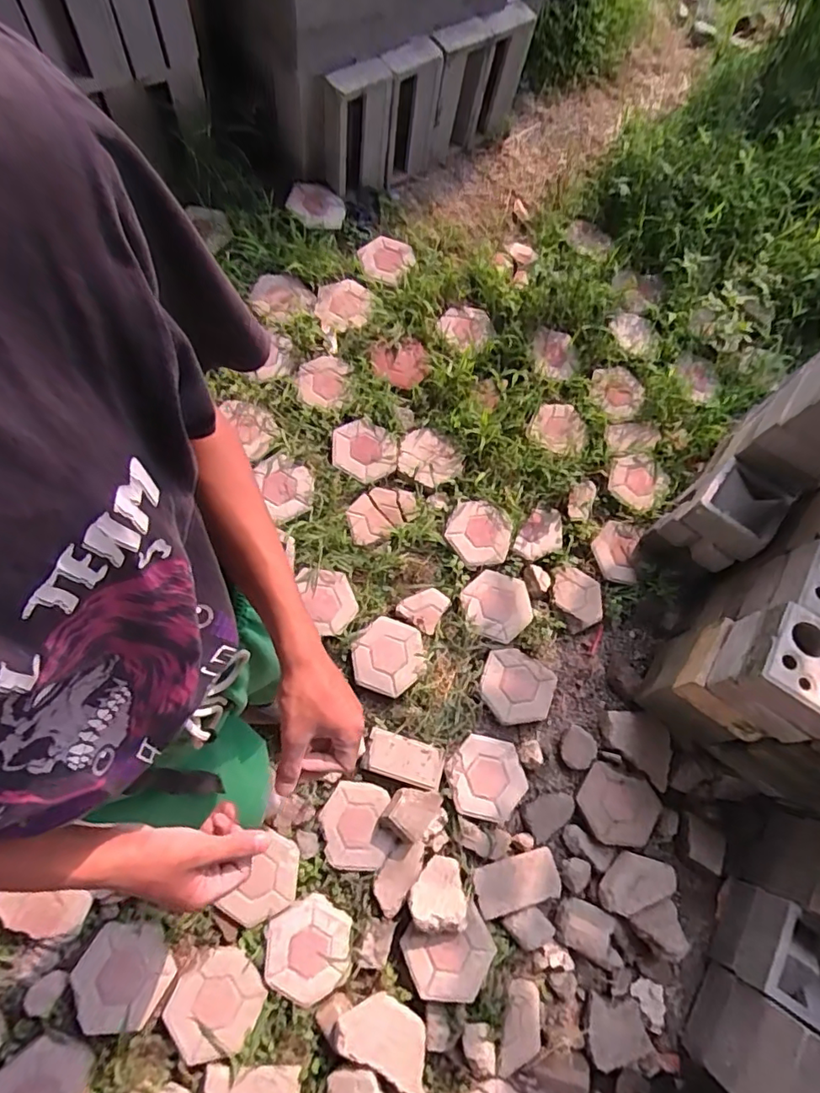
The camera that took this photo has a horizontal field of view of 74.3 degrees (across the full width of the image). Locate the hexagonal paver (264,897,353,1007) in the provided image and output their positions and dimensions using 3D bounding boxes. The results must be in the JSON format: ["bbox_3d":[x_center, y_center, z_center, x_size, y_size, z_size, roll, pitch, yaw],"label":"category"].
[{"bbox_3d":[-0.239,0.953,1.284,0.198,0.035,0.205,-3,72,-8],"label":"hexagonal paver"}]

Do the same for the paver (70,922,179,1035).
[{"bbox_3d":[-0.647,0.966,1.216,0.196,0.033,0.204,33,72,5],"label":"paver"}]

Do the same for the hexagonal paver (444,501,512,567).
[{"bbox_3d":[0.208,-0.036,1.625,0.193,0.034,0.187,35,72,5],"label":"hexagonal paver"}]

